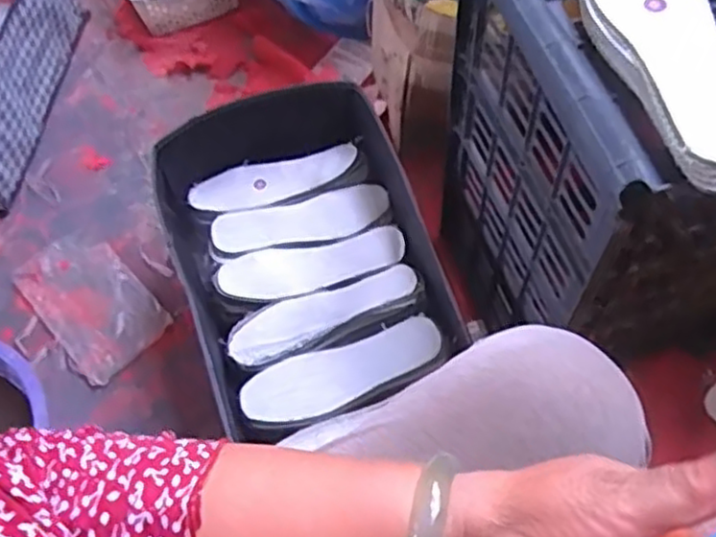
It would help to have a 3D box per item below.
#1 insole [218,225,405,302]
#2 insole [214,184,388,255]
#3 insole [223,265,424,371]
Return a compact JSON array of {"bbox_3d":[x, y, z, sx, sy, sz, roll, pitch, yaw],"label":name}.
[{"bbox_3d":[-0.055,-0.004,0.866,0.219,0.020,0.071,-11,63,-4],"label":"insole"},{"bbox_3d":[-0.071,-0.062,0.903,0.218,0.019,0.064,-14,63,-6],"label":"insole"},{"bbox_3d":[-0.036,0.052,0.810,0.220,0.022,0.077,-18,64,-8],"label":"insole"}]

